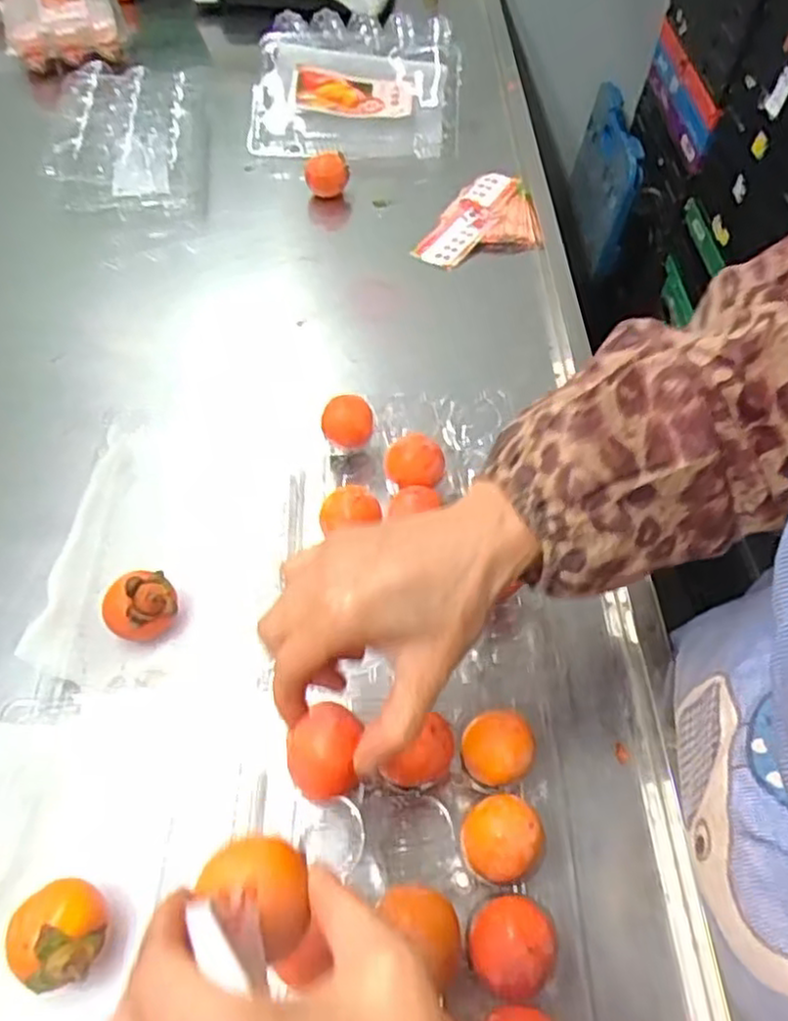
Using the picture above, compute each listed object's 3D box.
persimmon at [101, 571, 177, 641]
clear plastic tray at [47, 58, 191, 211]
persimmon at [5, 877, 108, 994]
[{"bbox_3d":[-0.153,0.061,0.432,0.041,0.038,0.033,-25,59,-19],"label":"persimmon"},{"bbox_3d":[-0.284,-0.396,0.758,0.137,0.073,0.215,-4,54,-7],"label":"clear plastic tray"},{"bbox_3d":[-0.156,0.198,0.334,0.038,0.043,0.043,-15,56,-13],"label":"persimmon"}]

